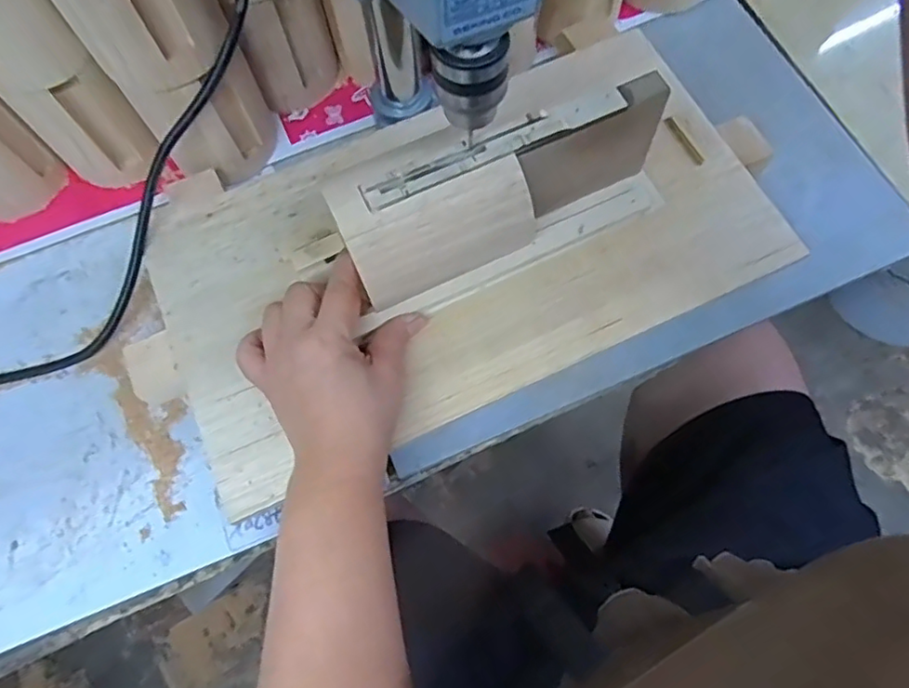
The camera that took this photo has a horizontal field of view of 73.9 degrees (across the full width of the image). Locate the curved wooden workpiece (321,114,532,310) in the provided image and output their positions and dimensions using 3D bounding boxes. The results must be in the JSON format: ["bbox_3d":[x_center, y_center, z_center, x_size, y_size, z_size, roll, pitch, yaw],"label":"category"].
[{"bbox_3d":[-0.011,-0.070,0.323,0.098,0.041,0.060,-26,71,-7],"label":"curved wooden workpiece"}]

